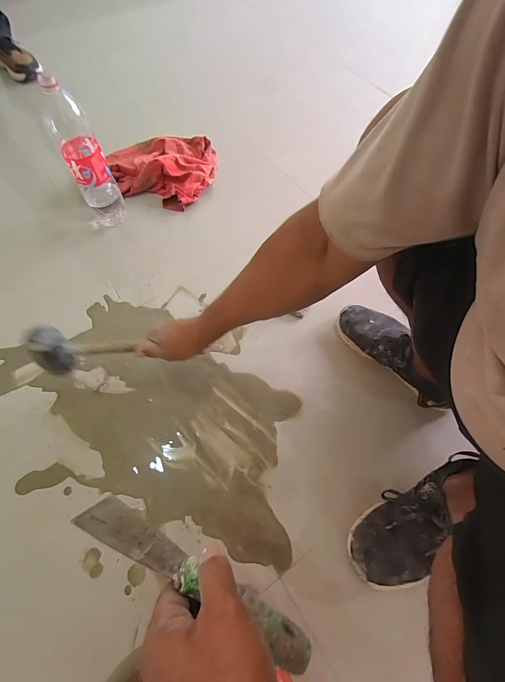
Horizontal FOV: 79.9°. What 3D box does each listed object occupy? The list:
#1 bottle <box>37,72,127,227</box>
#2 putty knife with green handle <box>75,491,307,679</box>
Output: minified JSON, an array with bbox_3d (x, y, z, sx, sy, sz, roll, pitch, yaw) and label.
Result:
[{"bbox_3d":[-0.380,-0.407,0.691,0.087,0.304,0.087,-29,68,-13],"label":"bottle"},{"bbox_3d":[-0.051,0.184,0.233,0.197,0.044,0.022,22,92,16],"label":"putty knife with green handle"}]

